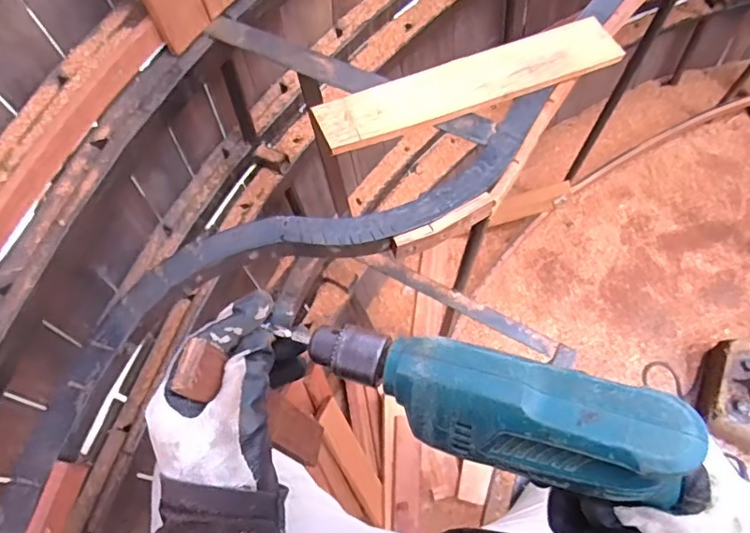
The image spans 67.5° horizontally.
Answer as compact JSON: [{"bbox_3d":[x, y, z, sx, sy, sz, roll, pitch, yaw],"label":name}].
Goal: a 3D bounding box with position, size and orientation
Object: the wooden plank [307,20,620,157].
[{"bbox_3d":[0.100,-0.194,0.585,0.328,0.013,0.071,-22,67,-11],"label":"wooden plank"}]

